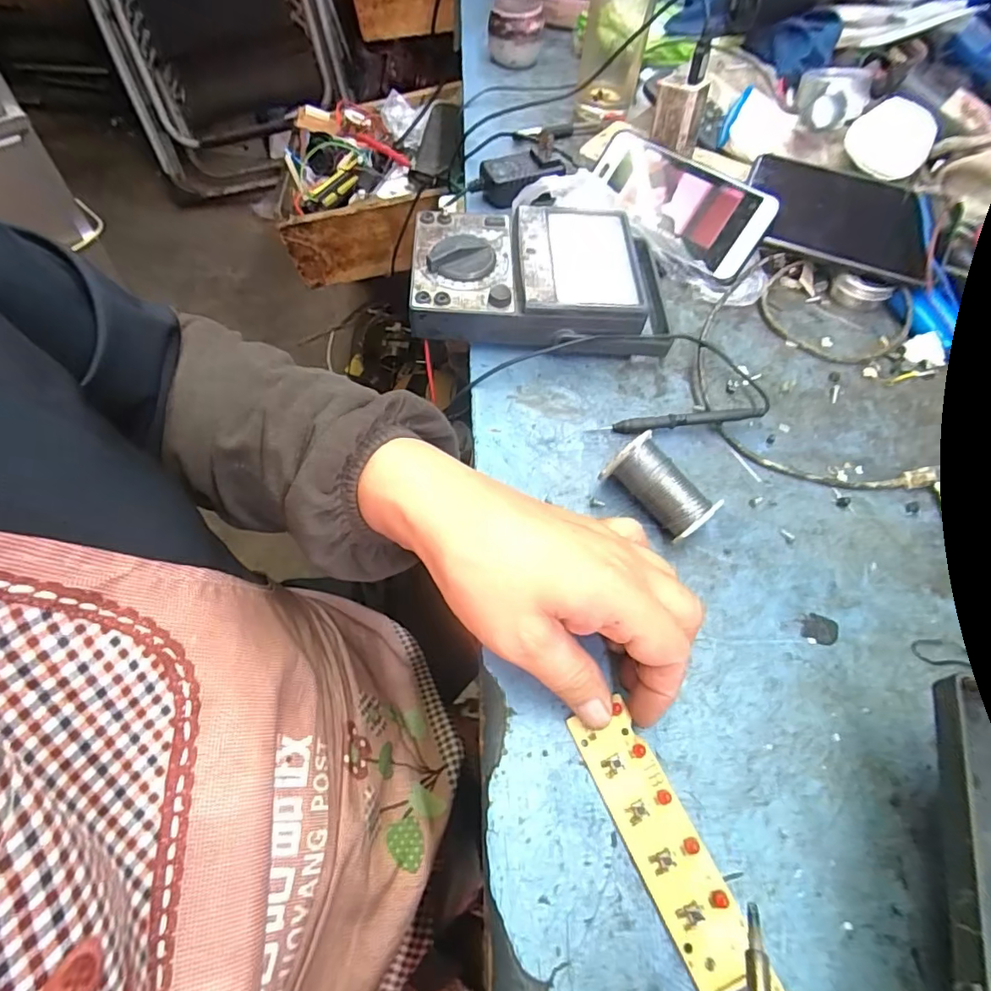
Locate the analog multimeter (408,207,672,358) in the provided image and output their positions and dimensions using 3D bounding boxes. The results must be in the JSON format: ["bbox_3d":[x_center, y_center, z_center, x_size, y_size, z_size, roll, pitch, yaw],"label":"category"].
[{"bbox_3d":[0.037,-0.162,0.410,0.193,0.048,0.118,-1,59,-4],"label":"analog multimeter"}]

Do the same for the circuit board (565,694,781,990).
[{"bbox_3d":[0.099,0.202,0.218,0.030,0.011,0.230,-21,62,-15],"label":"circuit board"}]

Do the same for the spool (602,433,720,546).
[{"bbox_3d":[0.097,-0.001,0.325,0.032,0.037,0.061,-36,67,-22],"label":"spool"}]

